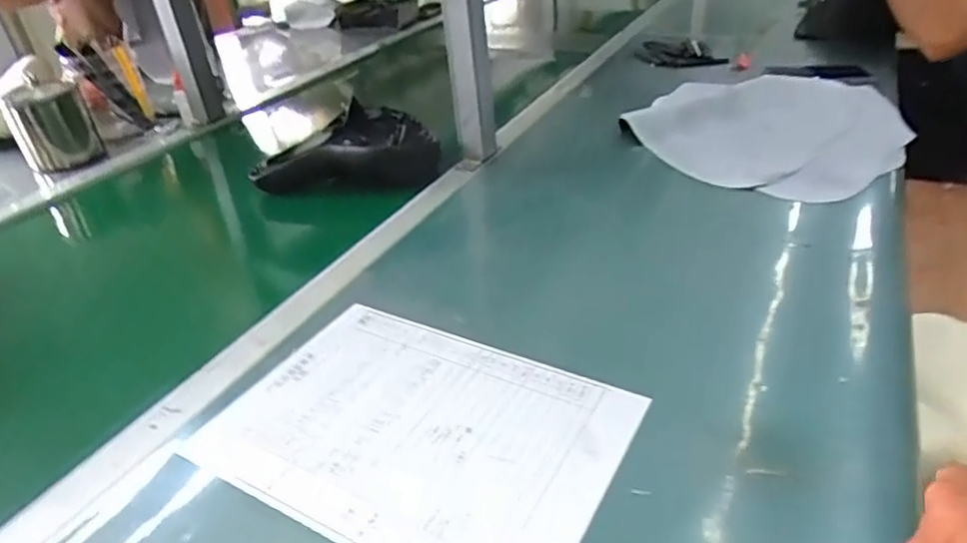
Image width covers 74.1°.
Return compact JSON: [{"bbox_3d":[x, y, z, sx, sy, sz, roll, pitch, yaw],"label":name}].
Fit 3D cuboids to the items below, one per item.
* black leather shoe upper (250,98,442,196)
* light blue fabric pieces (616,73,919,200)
[{"bbox_3d":[-0.182,-0.172,0.889,0.234,0.076,0.150,-5,33,-1],"label":"black leather shoe upper"},{"bbox_3d":[0.403,-0.209,0.875,0.294,0.035,0.373,25,44,38],"label":"light blue fabric pieces"}]

